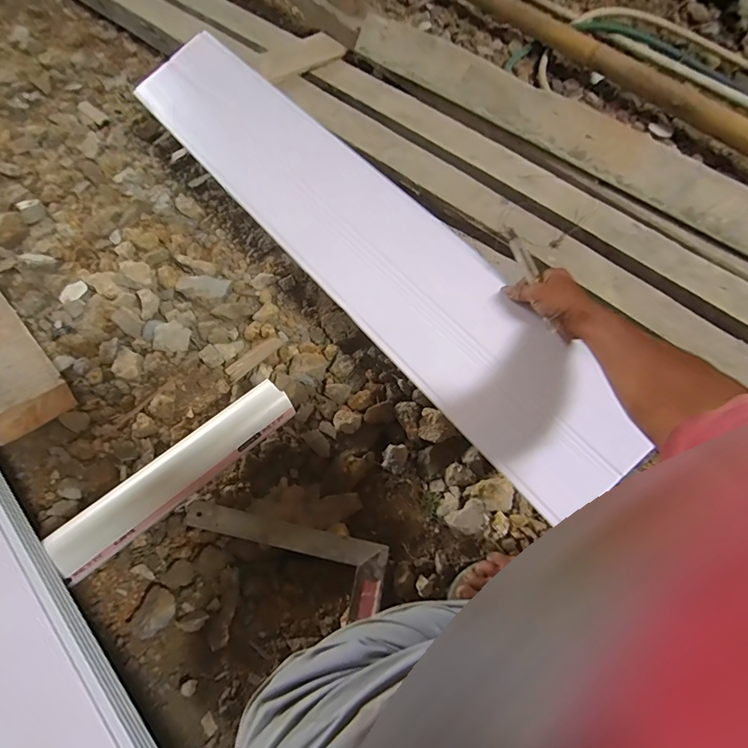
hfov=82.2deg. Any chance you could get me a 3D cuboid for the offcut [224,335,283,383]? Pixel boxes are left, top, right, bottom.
[{"bbox_3d":[-0.220,-0.031,0.789,0.112,0.008,0.030,-38,69,-18],"label":"offcut"}]

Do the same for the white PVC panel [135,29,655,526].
[{"bbox_3d":[-0.061,-0.277,0.750,0.209,0.019,1.170,-42,71,-1],"label":"white PVC panel"}]

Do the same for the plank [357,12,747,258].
[{"bbox_3d":[0.398,-0.532,0.918,1.073,0.102,0.027,39,32,16],"label":"plank"}]

